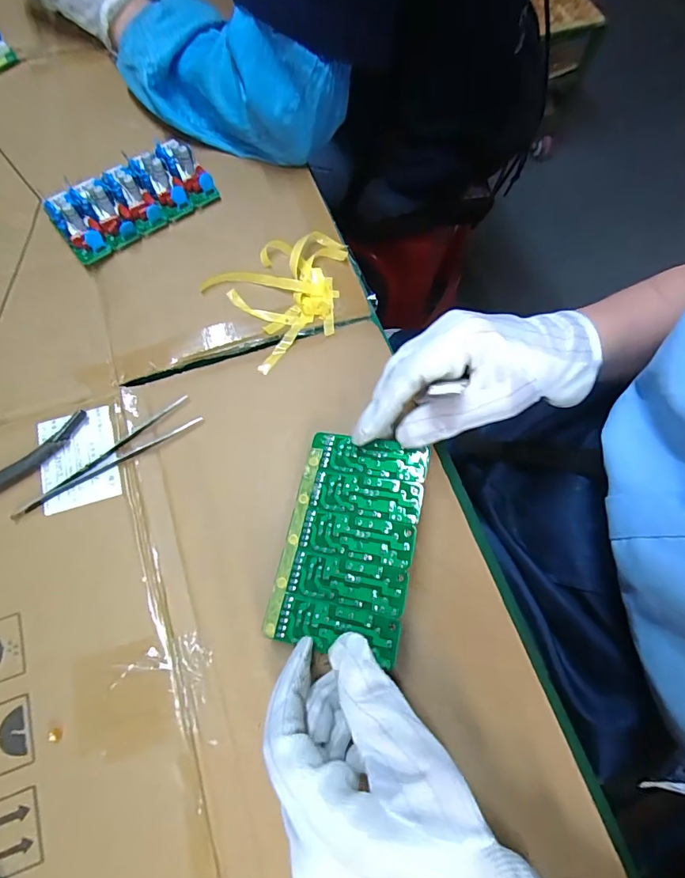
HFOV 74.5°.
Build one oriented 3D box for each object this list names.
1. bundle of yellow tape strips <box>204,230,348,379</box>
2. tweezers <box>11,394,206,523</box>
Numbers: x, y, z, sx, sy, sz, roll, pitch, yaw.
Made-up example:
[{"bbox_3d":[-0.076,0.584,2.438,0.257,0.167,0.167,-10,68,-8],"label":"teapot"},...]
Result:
[{"bbox_3d":[-0.039,-0.119,0.360,0.115,0.012,0.093,-33,74,-12],"label":"bundle of yellow tape strips"},{"bbox_3d":[-0.158,0.017,0.309,0.132,0.006,0.023,-40,76,-14],"label":"tweezers"}]

